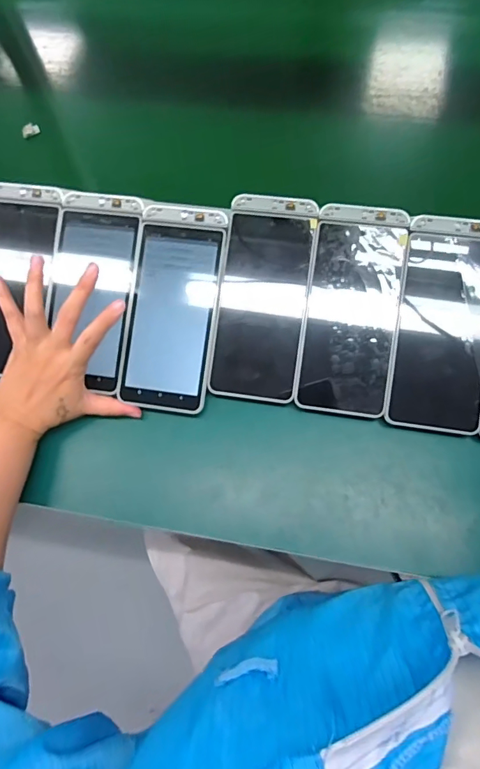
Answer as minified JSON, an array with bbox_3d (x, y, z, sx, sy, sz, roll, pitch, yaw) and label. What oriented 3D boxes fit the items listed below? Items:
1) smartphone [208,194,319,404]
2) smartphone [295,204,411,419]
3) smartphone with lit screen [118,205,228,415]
[{"bbox_3d":[0.021,-0.079,0.416,0.079,0.014,0.184,8,88,4],"label":"smartphone"},{"bbox_3d":[0.100,-0.067,0.404,0.079,0.010,0.183,8,90,4],"label":"smartphone"},{"bbox_3d":[-0.062,-0.070,0.415,0.079,0.007,0.185,7,90,4],"label":"smartphone with lit screen"}]

